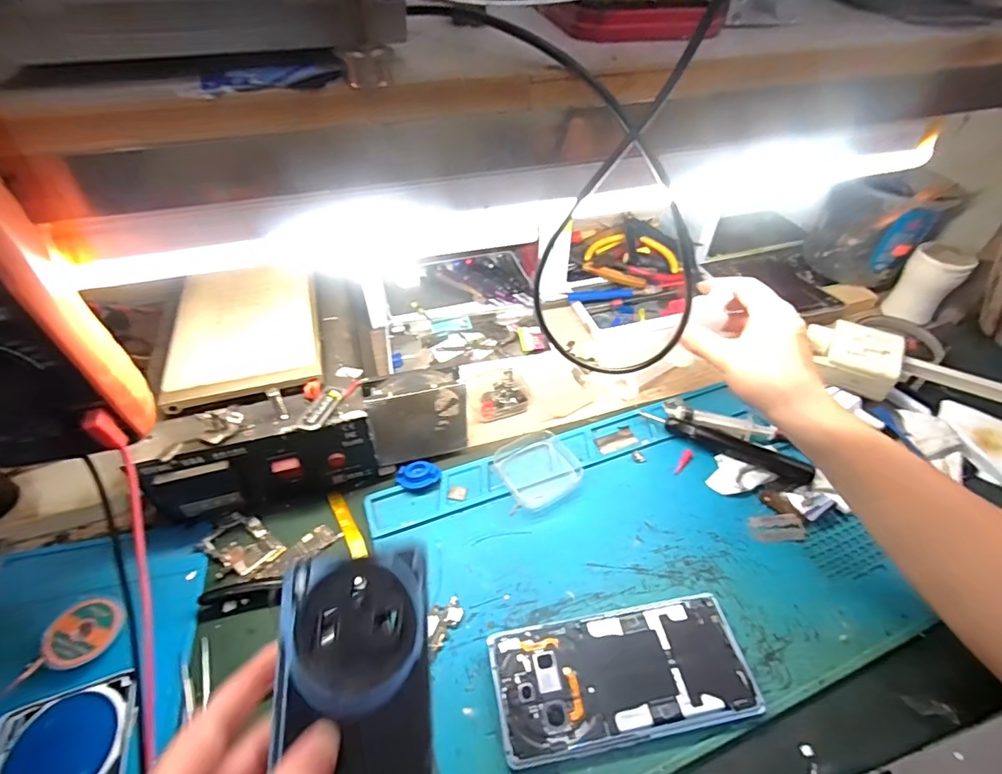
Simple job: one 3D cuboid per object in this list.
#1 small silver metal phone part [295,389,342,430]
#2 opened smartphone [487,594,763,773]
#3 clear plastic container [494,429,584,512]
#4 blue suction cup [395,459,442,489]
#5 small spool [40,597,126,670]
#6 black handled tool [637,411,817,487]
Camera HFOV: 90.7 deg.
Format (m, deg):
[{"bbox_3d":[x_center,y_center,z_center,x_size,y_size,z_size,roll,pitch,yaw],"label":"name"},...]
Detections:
[{"bbox_3d":[-0.136,0.016,0.372,0.017,0.004,0.041,13,48,12],"label":"small silver metal phone part"},{"bbox_3d":[0.078,0.187,0.324,0.162,0.009,0.074,-7,47,-7],"label":"opened smartphone"},{"bbox_3d":[0.032,0.071,0.431,0.065,0.014,0.065,-22,50,-20],"label":"clear plastic container"},{"bbox_3d":[-0.071,0.075,0.426,0.037,0.007,0.026,0,46,0],"label":"blue suction cup"},{"bbox_3d":[-0.279,0.164,0.333,0.040,0.006,0.044,18,31,-12],"label":"small spool"},{"bbox_3d":[0.200,0.051,0.447,0.144,0.018,0.020,23,51,21],"label":"black handled tool"}]

